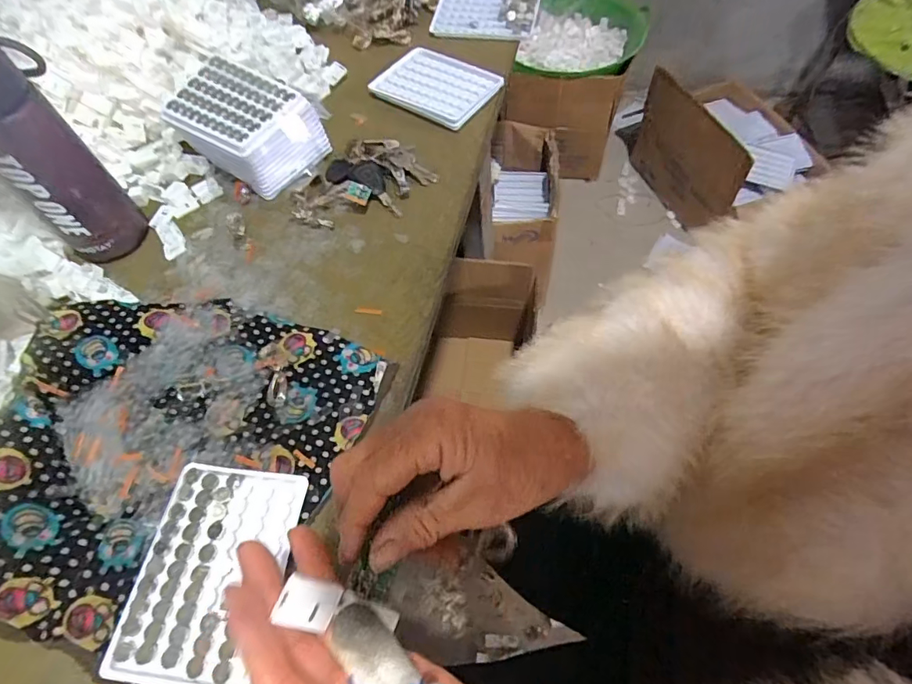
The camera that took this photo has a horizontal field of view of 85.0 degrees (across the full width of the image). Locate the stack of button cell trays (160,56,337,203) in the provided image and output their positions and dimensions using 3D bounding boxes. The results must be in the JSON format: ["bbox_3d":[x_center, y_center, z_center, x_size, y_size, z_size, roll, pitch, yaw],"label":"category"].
[{"bbox_3d":[-0.212,-0.222,0.511,0.146,0.062,0.107,31,68,18],"label":"stack of button cell trays"}]

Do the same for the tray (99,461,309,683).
[{"bbox_3d":[-0.161,0.150,0.332,0.089,0.018,0.131,8,62,5],"label":"tray"}]

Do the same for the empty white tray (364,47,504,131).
[{"bbox_3d":[-0.022,-0.296,0.571,0.136,0.015,0.086,34,69,21],"label":"empty white tray"}]

